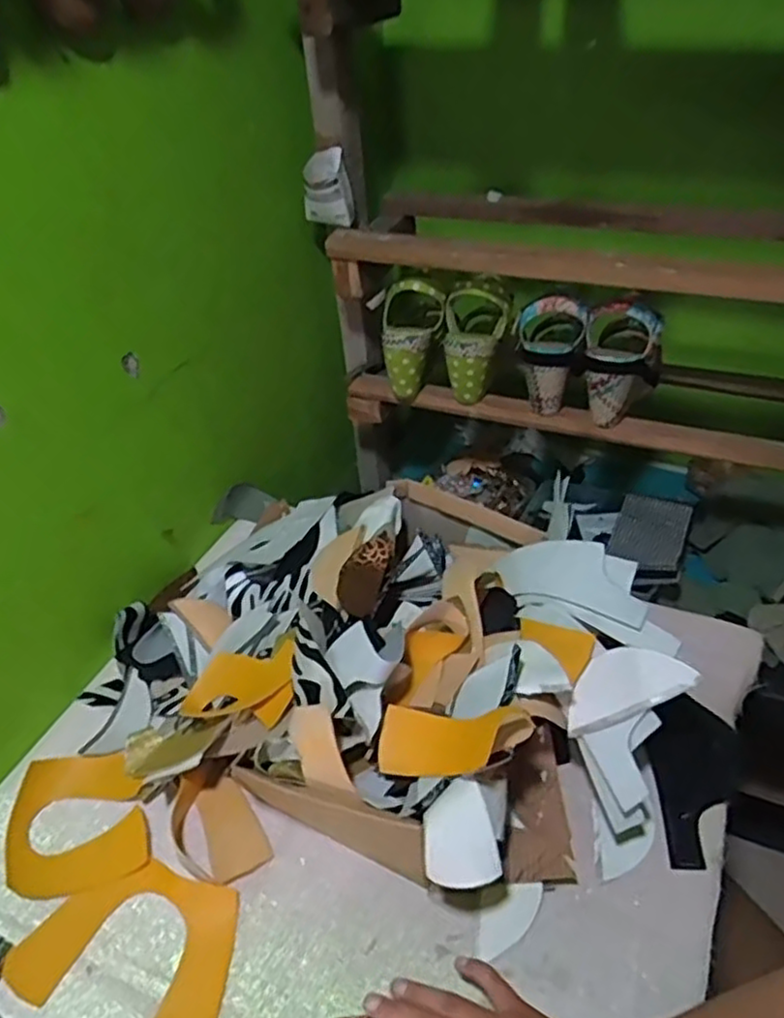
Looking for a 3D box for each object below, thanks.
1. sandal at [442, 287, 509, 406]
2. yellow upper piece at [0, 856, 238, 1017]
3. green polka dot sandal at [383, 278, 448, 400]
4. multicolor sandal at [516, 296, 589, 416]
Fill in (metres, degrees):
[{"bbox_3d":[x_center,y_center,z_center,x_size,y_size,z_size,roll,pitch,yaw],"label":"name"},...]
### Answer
[{"bbox_3d":[0.105,-0.205,0.859,0.079,0.128,0.078,1,39,7],"label":"sandal"},{"bbox_3d":[-0.193,0.330,0.525,0.169,0.008,0.117,10,41,18],"label":"yellow upper piece"},{"bbox_3d":[0.019,-0.213,0.877,0.081,0.148,0.069,10,11,9],"label":"green polka dot sandal"},{"bbox_3d":[0.185,-0.187,0.830,0.081,0.129,0.071,7,40,14],"label":"multicolor sandal"}]

